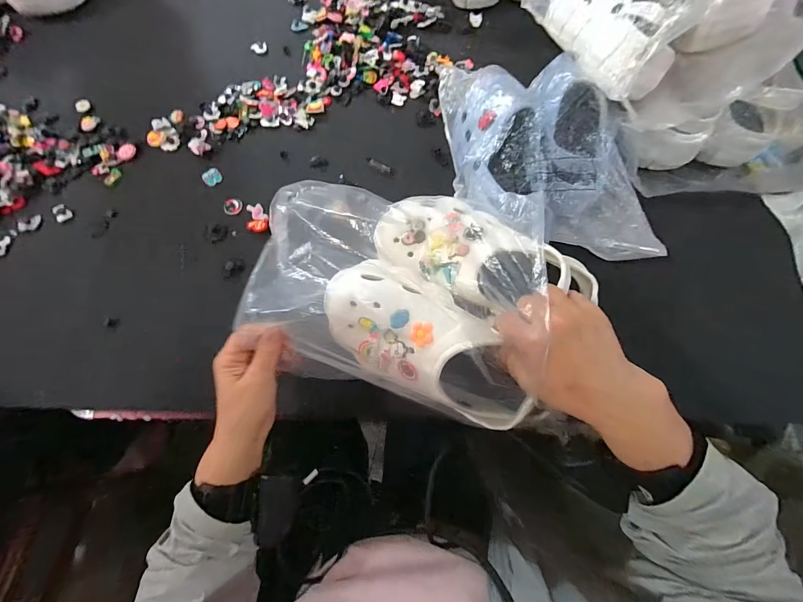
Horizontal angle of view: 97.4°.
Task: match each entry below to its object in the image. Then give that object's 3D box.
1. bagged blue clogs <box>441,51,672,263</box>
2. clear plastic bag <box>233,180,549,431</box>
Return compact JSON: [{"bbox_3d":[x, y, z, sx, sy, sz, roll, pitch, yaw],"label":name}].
[{"bbox_3d":[0.181,-0.214,0.471,0.215,0.109,0.348,-17,71,-7],"label":"bagged blue clogs"},{"bbox_3d":[-0.012,-0.024,0.364,0.282,0.084,0.237,10,70,2],"label":"clear plastic bag"}]

